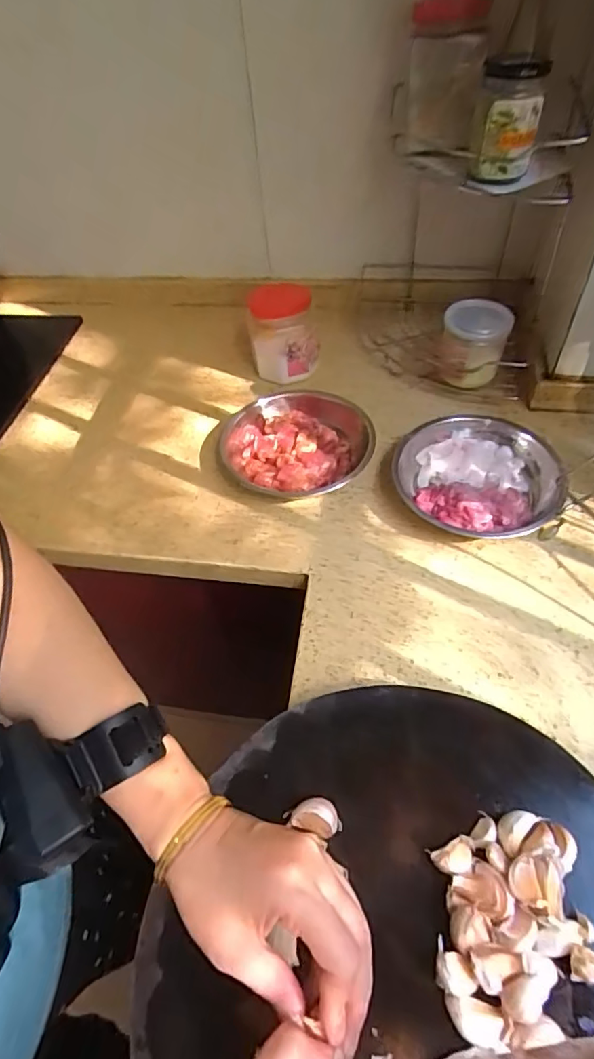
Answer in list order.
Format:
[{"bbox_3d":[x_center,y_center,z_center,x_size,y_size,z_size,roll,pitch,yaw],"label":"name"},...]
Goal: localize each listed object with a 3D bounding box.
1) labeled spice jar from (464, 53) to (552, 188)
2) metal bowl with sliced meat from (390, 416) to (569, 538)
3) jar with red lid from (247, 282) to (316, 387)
[{"bbox_3d":[0.223,-0.427,0.561,0.061,0.109,0.054,14,55,15],"label":"labeled spice jar"},{"bbox_3d":[0.217,-0.069,0.643,0.192,0.055,0.172,17,56,17],"label":"metal bowl with sliced meat"},{"bbox_3d":[-0.024,-0.295,0.795,0.091,0.130,0.098,-10,52,-3],"label":"jar with red lid"}]

